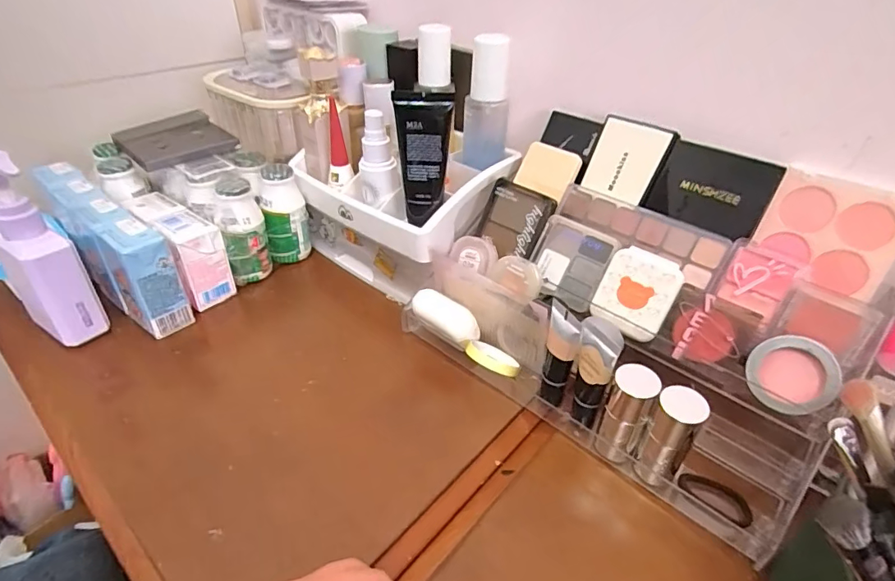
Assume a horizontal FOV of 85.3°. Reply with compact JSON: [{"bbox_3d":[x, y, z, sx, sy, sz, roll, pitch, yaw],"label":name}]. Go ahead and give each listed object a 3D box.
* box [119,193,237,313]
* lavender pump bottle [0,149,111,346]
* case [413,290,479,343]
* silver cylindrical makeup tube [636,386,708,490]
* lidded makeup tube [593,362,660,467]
[{"bbox_3d":[-0.244,-0.036,0.446,0.097,0.078,0.040,29,43,30],"label":"box"},{"bbox_3d":[-0.307,-0.026,0.363,0.054,0.151,0.042,29,43,30],"label":"lavender pump bottle"},{"bbox_3d":[0.000,0.021,0.390,0.057,0.018,0.025,32,86,15],"label":"case"},{"bbox_3d":[0.131,0.092,0.295,0.023,0.077,0.020,30,44,31],"label":"silver cylindrical makeup tube"},{"bbox_3d":[0.111,0.082,0.308,0.022,0.076,0.023,20,39,21],"label":"lidded makeup tube"}]

